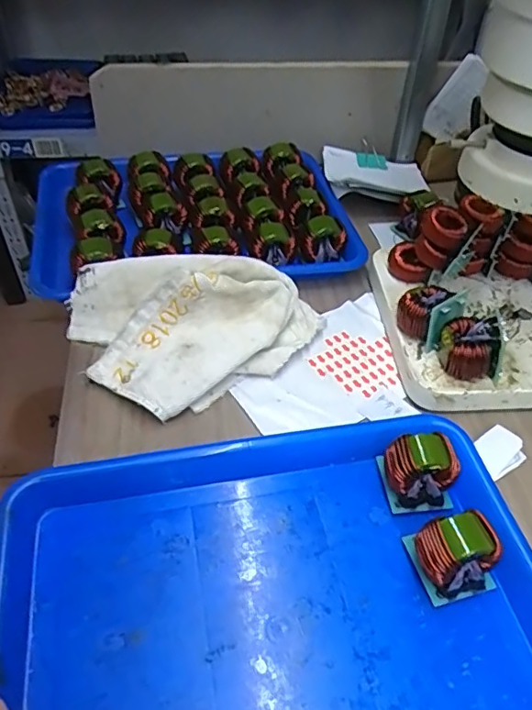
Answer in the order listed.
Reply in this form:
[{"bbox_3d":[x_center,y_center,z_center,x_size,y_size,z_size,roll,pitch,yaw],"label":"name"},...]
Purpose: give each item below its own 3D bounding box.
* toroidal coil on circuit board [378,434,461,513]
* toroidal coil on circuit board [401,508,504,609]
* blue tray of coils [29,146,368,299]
[{"bbox_3d":[0.106,0.079,0.386,0.046,0.050,0.046,0,41,-4],"label":"toroidal coil on circuit board"},{"bbox_3d":[0.119,0.125,0.349,0.043,0.047,0.044,-12,49,-14],"label":"toroidal coil on circuit board"},{"bbox_3d":[-0.082,-0.157,0.605,0.333,0.050,0.241,-9,48,-12],"label":"blue tray of coils"}]

